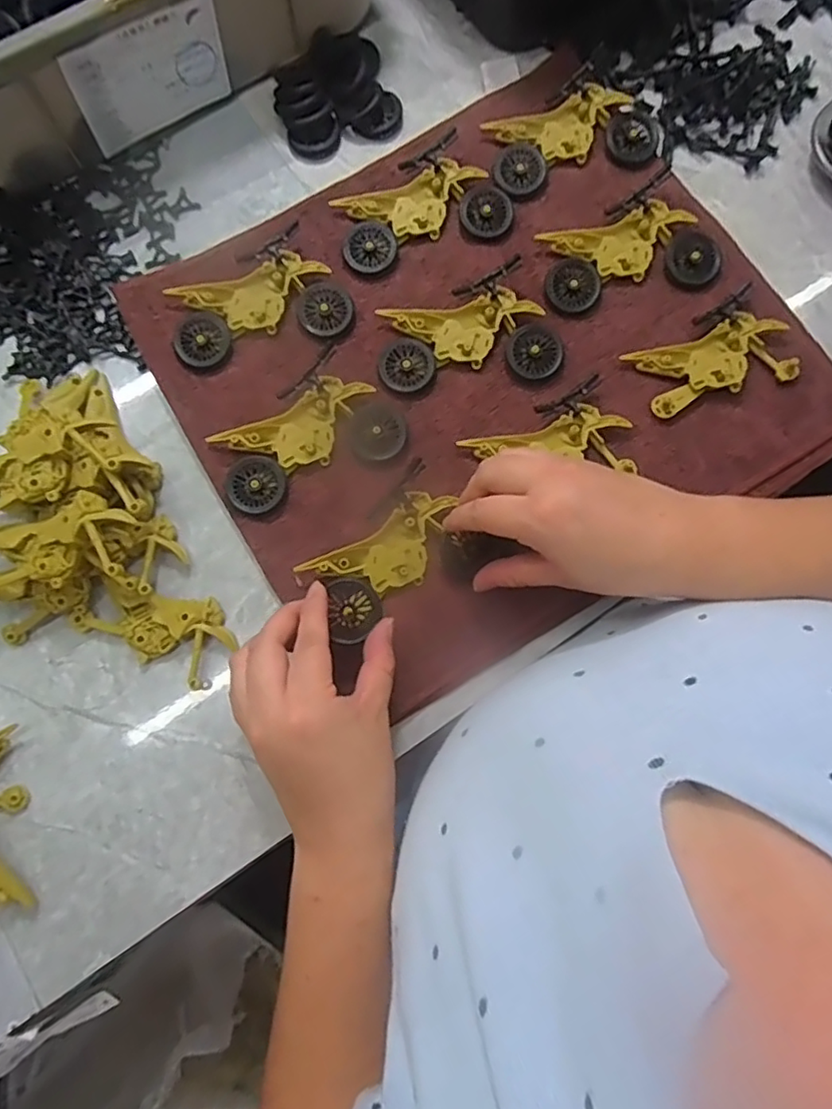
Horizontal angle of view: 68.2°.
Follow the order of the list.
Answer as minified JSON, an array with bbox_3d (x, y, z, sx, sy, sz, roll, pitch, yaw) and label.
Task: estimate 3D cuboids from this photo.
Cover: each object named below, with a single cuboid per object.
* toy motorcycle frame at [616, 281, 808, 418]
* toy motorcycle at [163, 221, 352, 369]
[{"bbox_3d":[0.194,-0.130,0.405,0.098,0.012,0.065,-23,80,-4],"label":"toy motorcycle frame"},{"bbox_3d":[-0.107,-0.166,0.412,0.113,0.012,0.075,-25,80,-5],"label":"toy motorcycle"}]

